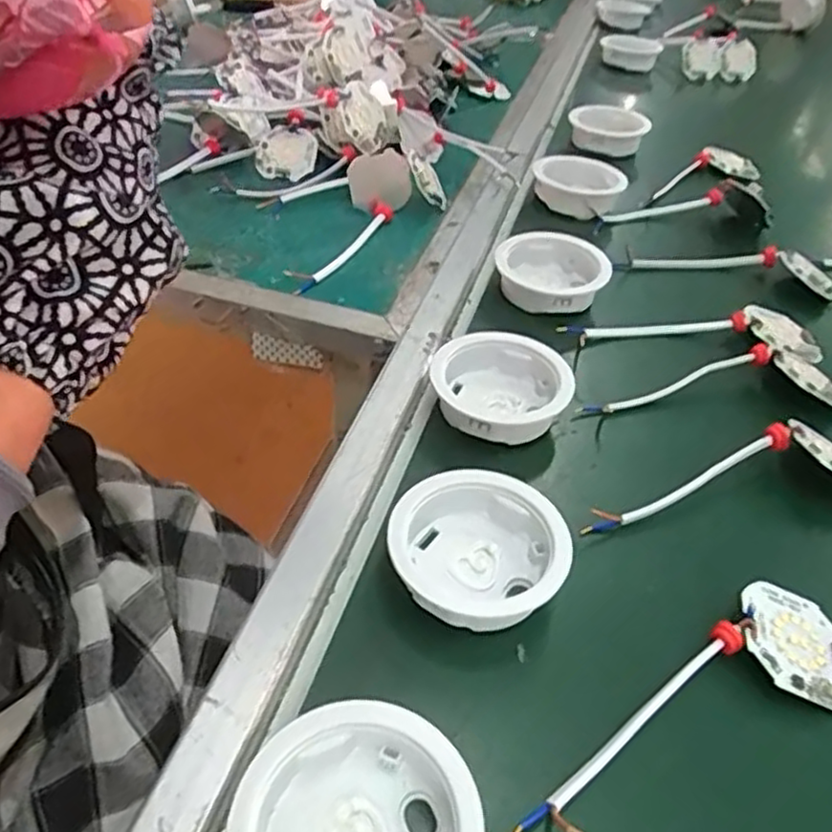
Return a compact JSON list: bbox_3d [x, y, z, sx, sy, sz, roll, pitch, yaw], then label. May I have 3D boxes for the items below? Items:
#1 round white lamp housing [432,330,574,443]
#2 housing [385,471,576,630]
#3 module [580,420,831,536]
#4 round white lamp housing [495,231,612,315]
[{"bbox_3d":[0.042,-0.014,0.377,0.073,0.028,0.067,4,44,-4],"label":"round white lamp housing"},{"bbox_3d":[0.025,0.055,0.301,0.071,0.029,0.059,9,44,1],"label":"housing"},{"bbox_3d":[0.156,0.041,0.340,0.150,0.021,0.052,-19,50,-25],"label":"module"},{"bbox_3d":[0.089,-0.093,0.468,0.071,0.035,0.074,4,44,-4],"label":"round white lamp housing"}]

